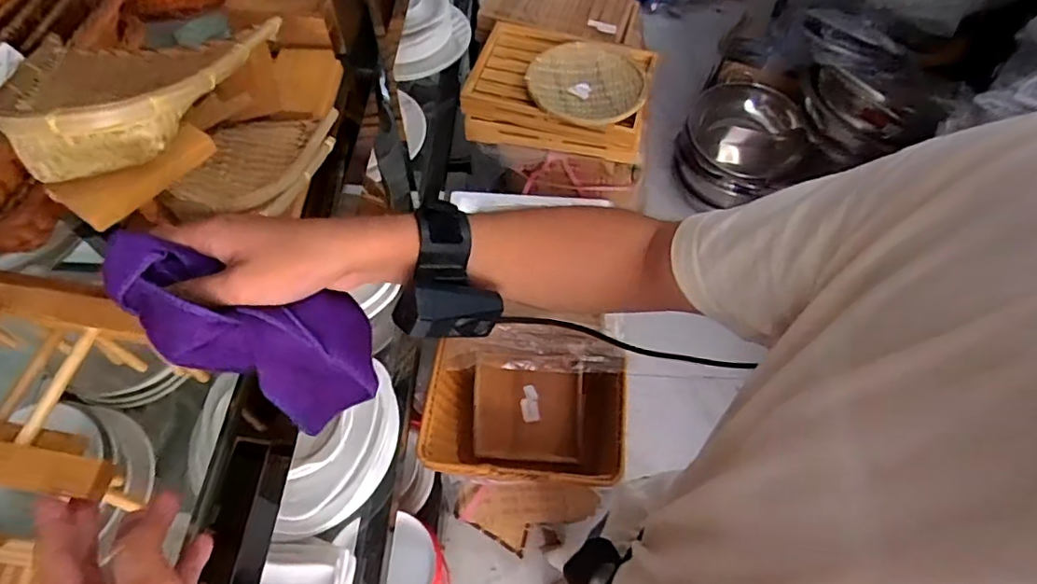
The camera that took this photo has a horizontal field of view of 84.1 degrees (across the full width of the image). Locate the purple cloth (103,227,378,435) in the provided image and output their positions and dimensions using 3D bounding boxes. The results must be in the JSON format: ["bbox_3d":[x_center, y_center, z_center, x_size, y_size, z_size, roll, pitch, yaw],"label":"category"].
[{"bbox_3d":[-0.172,0.025,0.373,0.176,0.062,0.072,34,52,-31],"label":"purple cloth"}]

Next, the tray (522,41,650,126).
[{"bbox_3d":[0.144,-0.437,1.224,0.236,0.043,0.246,0,57,0],"label":"tray"}]

